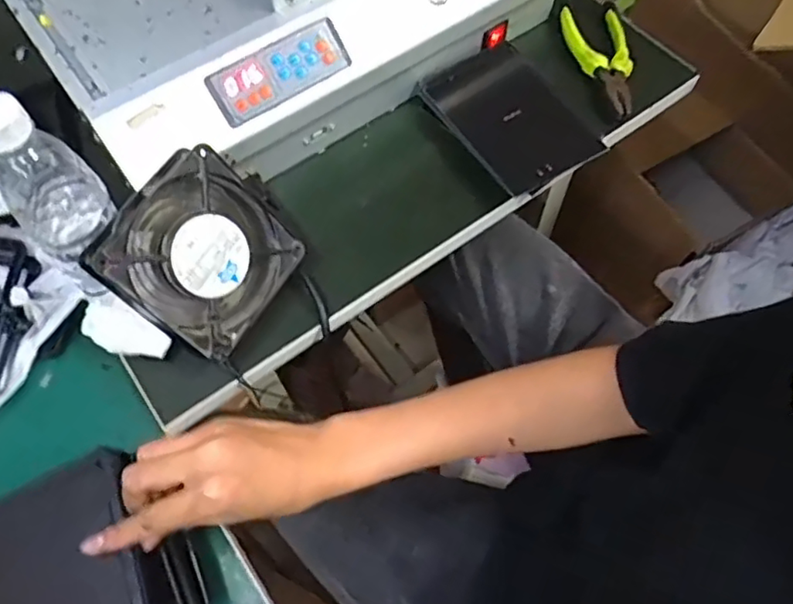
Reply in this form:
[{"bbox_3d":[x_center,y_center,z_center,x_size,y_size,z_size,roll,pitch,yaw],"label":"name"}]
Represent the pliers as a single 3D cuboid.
[{"bbox_3d":[0.207,-0.238,0.601,0.053,0.024,0.136,-7,64,-3],"label":"pliers"}]

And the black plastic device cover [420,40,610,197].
[{"bbox_3d":[0.110,-0.174,0.568,0.107,0.016,0.158,-32,69,-11],"label":"black plastic device cover"}]

